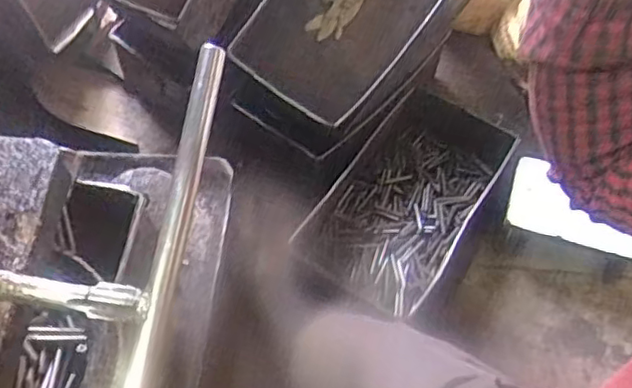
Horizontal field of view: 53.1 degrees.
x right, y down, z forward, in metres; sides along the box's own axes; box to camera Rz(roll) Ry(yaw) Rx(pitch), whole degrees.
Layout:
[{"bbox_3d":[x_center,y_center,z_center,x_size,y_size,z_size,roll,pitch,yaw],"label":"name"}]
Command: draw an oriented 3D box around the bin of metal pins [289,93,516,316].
[{"bbox_3d":[0.222,-0.007,1.499,0.320,0.138,0.591,30,63,15],"label":"bin of metal pins"}]

